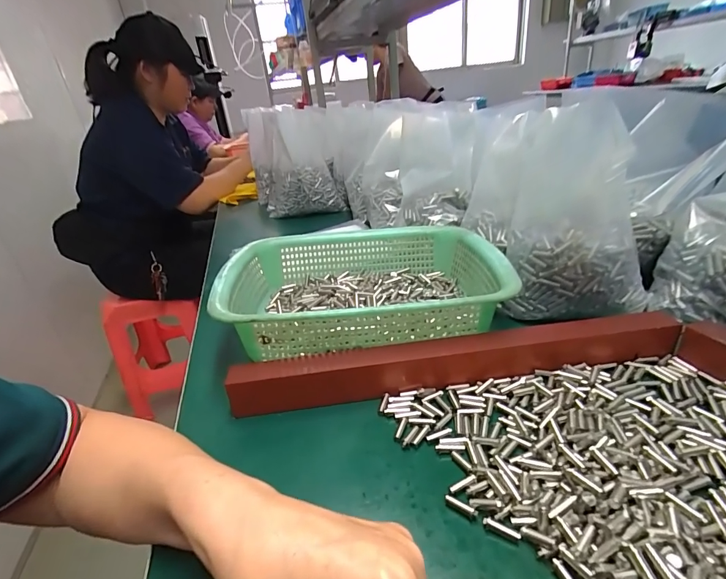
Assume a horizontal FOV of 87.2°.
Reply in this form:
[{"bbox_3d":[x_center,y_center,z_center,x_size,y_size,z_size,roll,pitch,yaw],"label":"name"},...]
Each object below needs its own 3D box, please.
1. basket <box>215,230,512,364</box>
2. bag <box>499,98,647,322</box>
[{"bbox_3d":[0.000,-0.007,0.435,0.288,0.075,0.221,-7,27,0],"label":"basket"},{"bbox_3d":[0.224,-0.076,0.395,0.139,0.187,0.109,6,30,23],"label":"bag"}]

